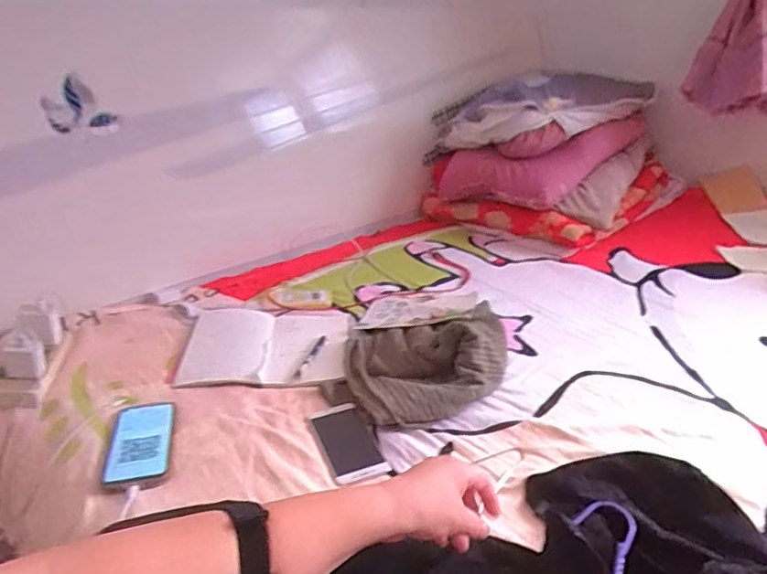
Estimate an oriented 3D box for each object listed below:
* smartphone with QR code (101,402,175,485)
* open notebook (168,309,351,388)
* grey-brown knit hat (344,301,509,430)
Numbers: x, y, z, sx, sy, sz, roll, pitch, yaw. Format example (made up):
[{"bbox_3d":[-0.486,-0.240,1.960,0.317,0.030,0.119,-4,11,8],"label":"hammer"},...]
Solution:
[{"bbox_3d":[-0.326,0.206,0.729,0.079,0.013,0.151,-8,26,-13],"label":"smartphone with QR code"},{"bbox_3d":[-0.204,0.099,0.957,0.281,0.030,0.227,-3,26,-3],"label":"open notebook"},{"bbox_3d":[0.075,0.096,0.871,0.272,0.073,0.280,-3,26,-2],"label":"grey-brown knit hat"}]

